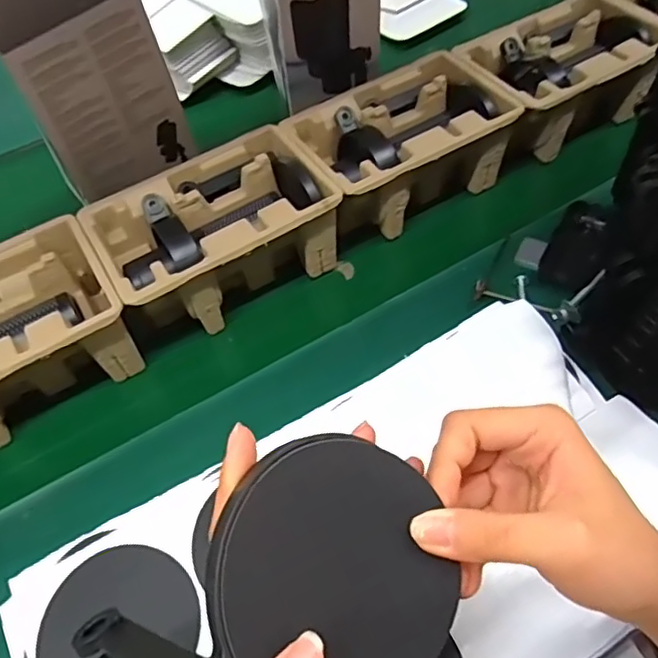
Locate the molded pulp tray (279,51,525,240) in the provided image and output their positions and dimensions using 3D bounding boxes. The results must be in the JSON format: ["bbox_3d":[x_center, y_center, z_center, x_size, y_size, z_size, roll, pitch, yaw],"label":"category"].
[{"bbox_3d":[0.079,-0.202,0.658,0.220,0.091,0.147,-29,56,-12],"label":"molded pulp tray"}]

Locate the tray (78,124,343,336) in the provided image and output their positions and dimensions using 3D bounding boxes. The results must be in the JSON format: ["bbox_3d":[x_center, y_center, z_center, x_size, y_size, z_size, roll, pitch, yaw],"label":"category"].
[{"bbox_3d":[-0.111,-0.099,0.603,0.226,0.087,0.143,-30,57,-12],"label":"tray"}]

